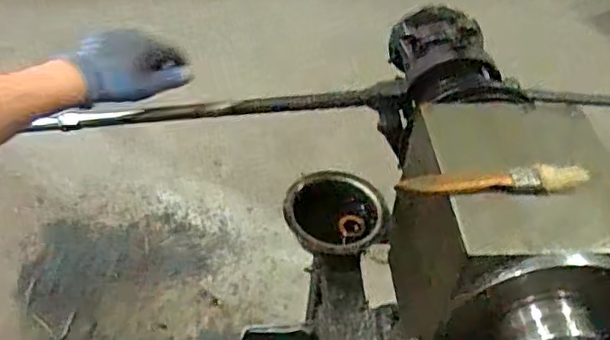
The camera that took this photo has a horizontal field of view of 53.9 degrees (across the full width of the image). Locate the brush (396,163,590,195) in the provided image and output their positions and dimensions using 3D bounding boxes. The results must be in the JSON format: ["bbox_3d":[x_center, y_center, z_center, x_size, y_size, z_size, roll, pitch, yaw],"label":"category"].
[{"bbox_3d":[0.148,0.006,0.472,0.147,0.017,0.020,-1,45,-7],"label":"brush"}]

